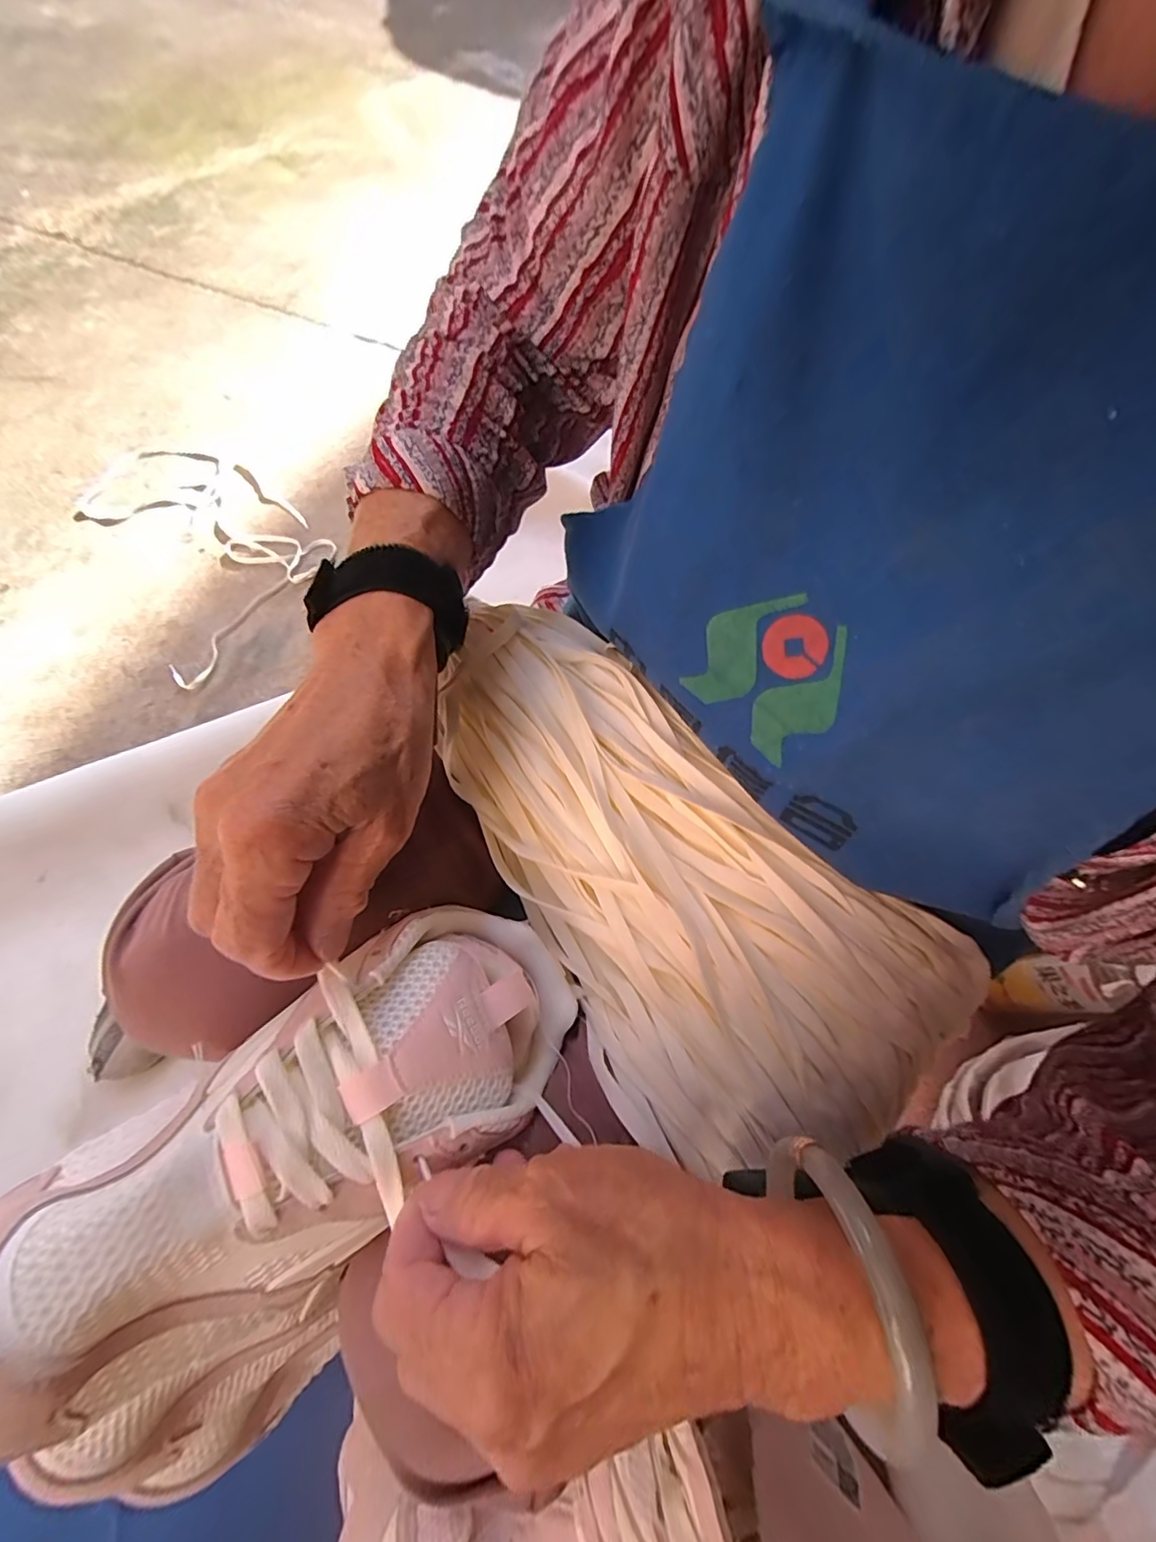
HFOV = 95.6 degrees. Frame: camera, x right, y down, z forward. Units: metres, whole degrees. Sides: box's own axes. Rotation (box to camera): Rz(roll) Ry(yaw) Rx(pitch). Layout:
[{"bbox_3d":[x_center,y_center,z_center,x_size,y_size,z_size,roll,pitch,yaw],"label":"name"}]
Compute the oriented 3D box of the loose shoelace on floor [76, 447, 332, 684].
[{"bbox_3d":[-0.628,-0.404,0.890,0.296,0.012,0.562,-34,74,-20],"label":"loose shoelace on floor"}]

